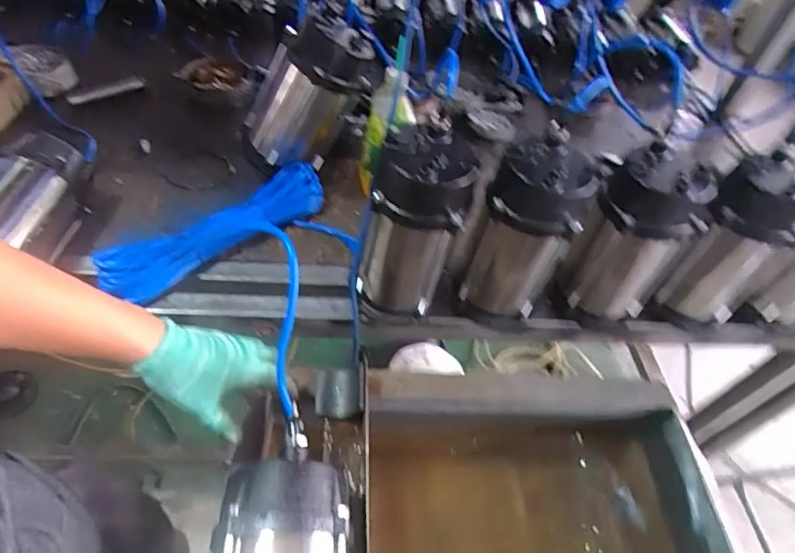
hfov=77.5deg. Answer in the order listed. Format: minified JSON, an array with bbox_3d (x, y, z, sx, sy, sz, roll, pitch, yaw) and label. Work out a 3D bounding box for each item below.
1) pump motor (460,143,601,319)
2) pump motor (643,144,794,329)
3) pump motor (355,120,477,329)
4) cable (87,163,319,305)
[{"bbox_3d":[0.163,-0.051,0.654,0.117,0.239,0.097,17,49,5],"label":"pump motor"},{"bbox_3d":[0.468,-0.036,0.705,0.115,0.247,0.124,39,55,23],"label":"pump motor"},{"bbox_3d":[0.019,-0.058,0.648,0.128,0.253,0.101,12,49,2],"label":"pump motor"},{"bbox_3d":[-0.269,-0.077,0.763,0.349,0.064,0.078,-31,60,-30],"label":"cable"}]

